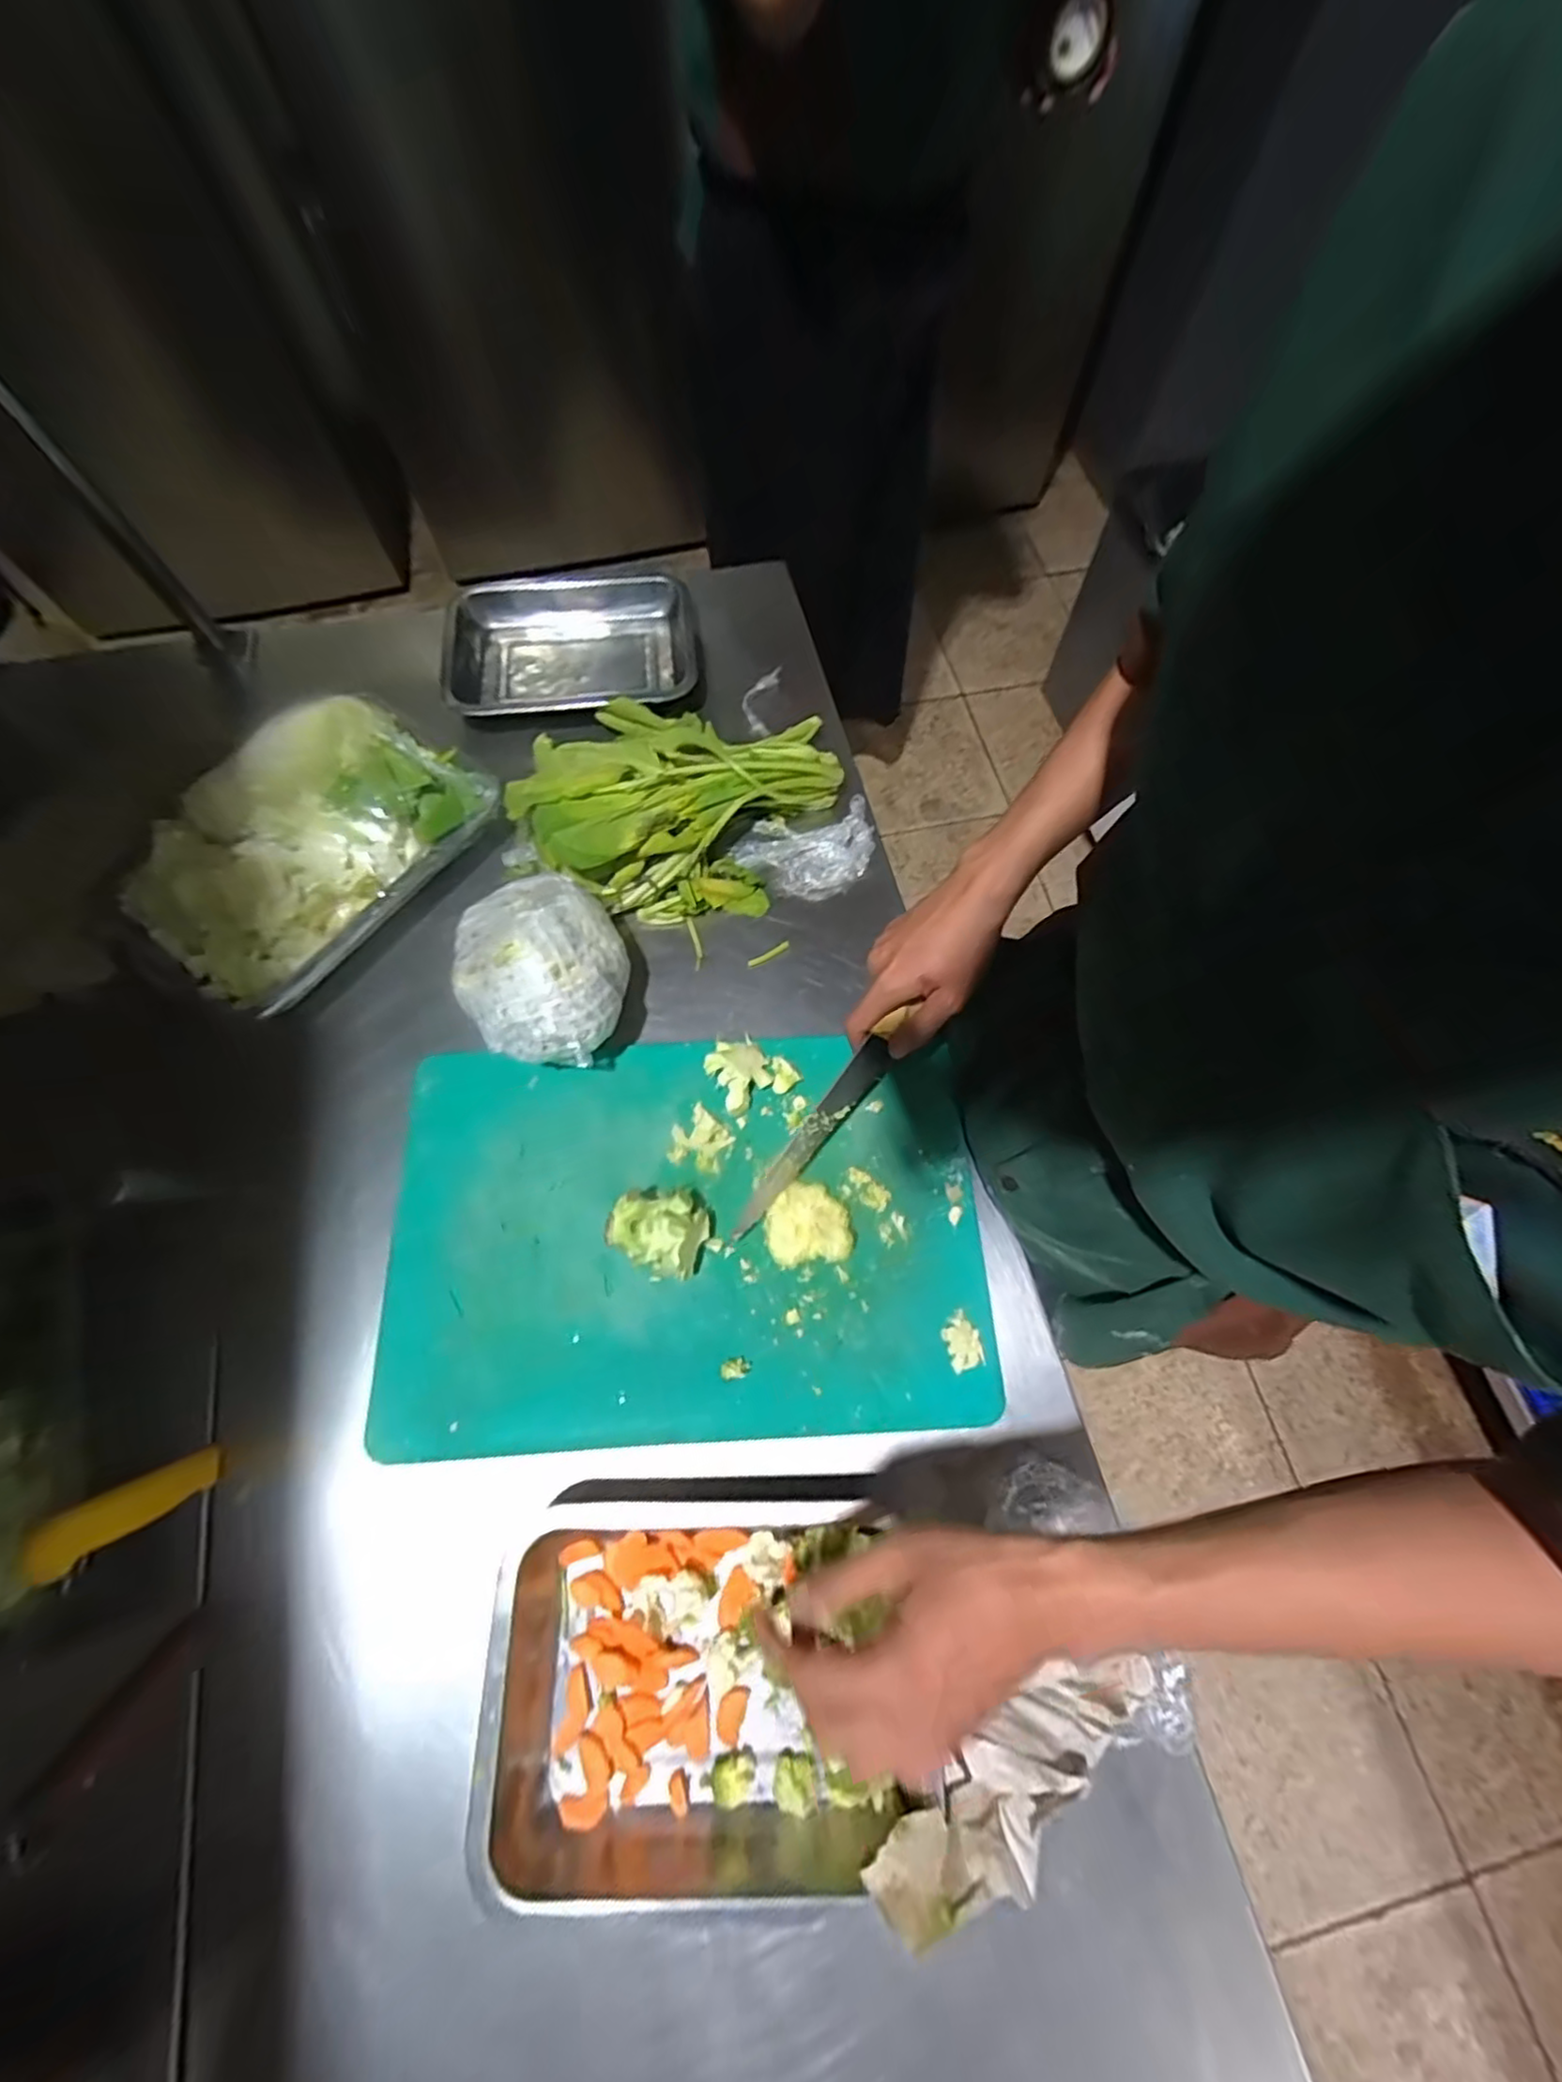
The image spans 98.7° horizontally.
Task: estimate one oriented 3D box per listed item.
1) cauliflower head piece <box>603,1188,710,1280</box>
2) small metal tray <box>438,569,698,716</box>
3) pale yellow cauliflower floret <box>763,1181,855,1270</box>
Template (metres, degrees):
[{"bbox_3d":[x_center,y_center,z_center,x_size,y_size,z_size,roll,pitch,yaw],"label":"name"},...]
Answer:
[{"bbox_3d":[-0.087,0.136,0.489,0.068,0.053,0.055,22,71,7],"label":"cauliflower head piece"},{"bbox_3d":[-0.221,-0.402,0.706,0.258,0.047,0.176,-9,70,-5],"label":"small metal tray"},{"bbox_3d":[0.019,0.136,0.502,0.061,0.034,0.058,-10,70,-5],"label":"pale yellow cauliflower floret"}]

